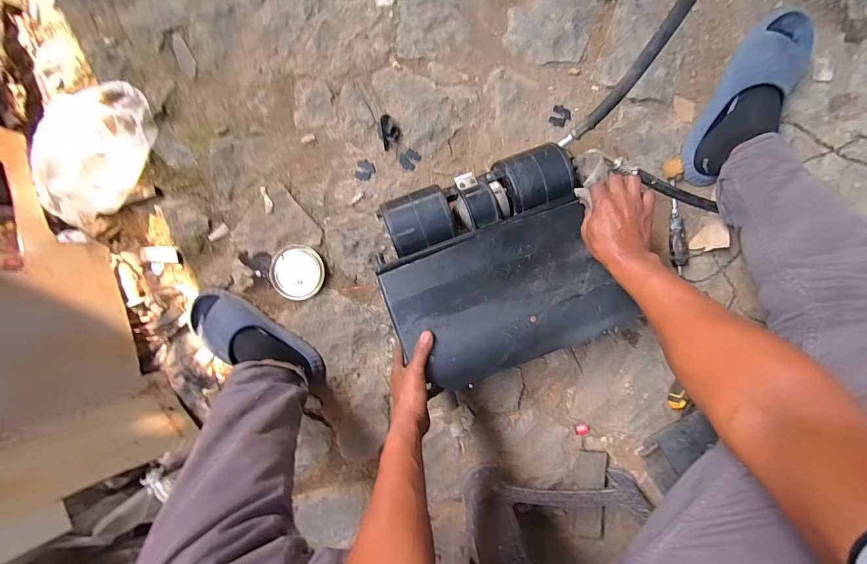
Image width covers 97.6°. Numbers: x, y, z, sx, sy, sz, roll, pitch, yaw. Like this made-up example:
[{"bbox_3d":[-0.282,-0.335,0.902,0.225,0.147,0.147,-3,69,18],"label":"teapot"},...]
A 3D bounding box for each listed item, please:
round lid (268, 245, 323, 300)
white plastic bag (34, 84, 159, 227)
[{"bbox_3d":[-0.273,-0.019,0.755,0.105,0.021,0.106,0,92,4],"label":"round lid"},{"bbox_3d":[-0.657,-0.253,0.736,0.144,0.101,0.290,14,93,3],"label":"white plastic bag"}]

